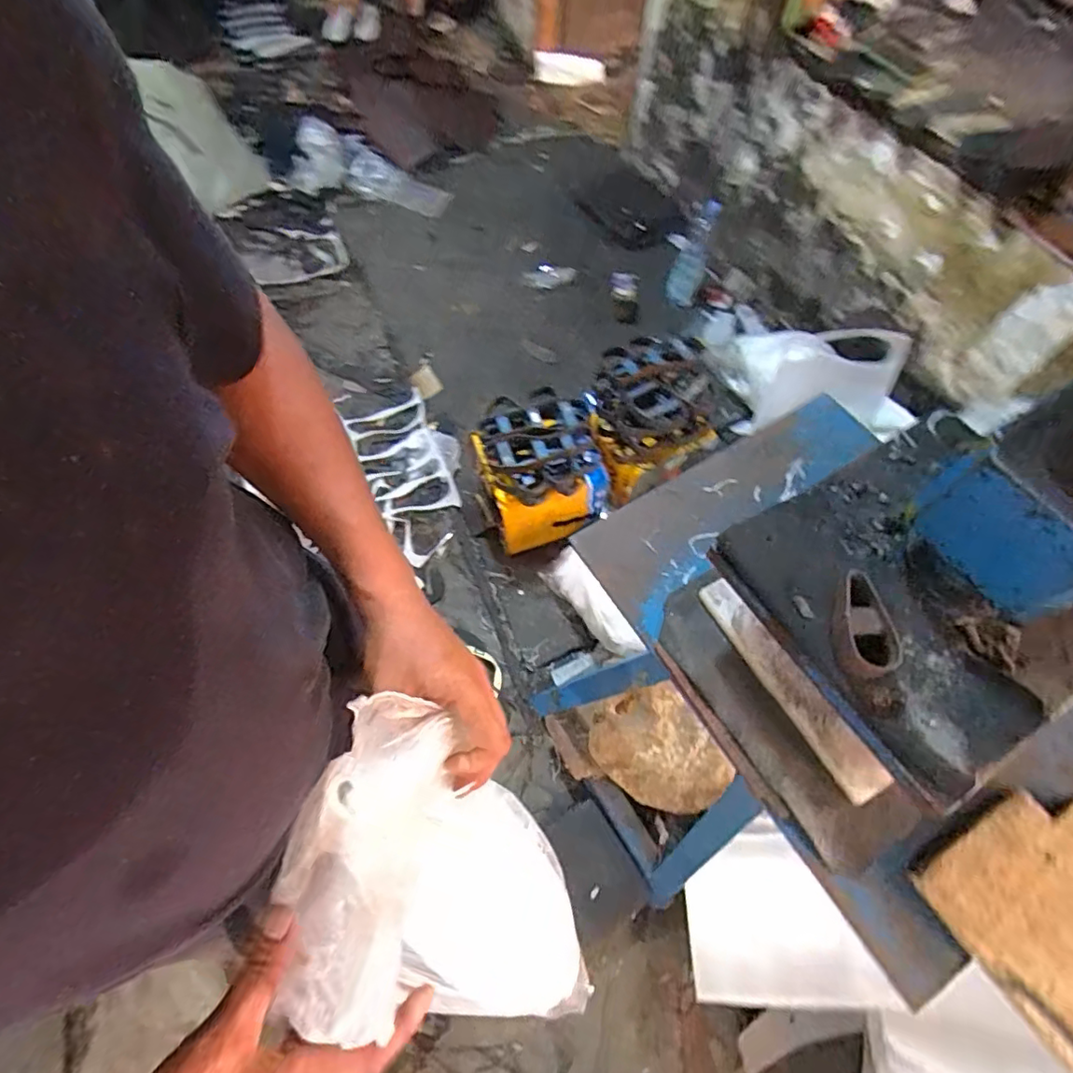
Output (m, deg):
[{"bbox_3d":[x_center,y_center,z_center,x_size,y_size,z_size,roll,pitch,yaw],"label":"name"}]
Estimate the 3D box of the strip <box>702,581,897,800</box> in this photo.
[{"bbox_3d":[0.236,0.139,0.543,0.039,0.018,0.226,-29,67,-15],"label":"strip"}]

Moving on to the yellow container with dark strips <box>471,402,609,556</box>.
[{"bbox_3d":[0.013,-0.125,1.342,0.276,0.361,0.198,-6,63,-4],"label":"yellow container with dark strips"}]

